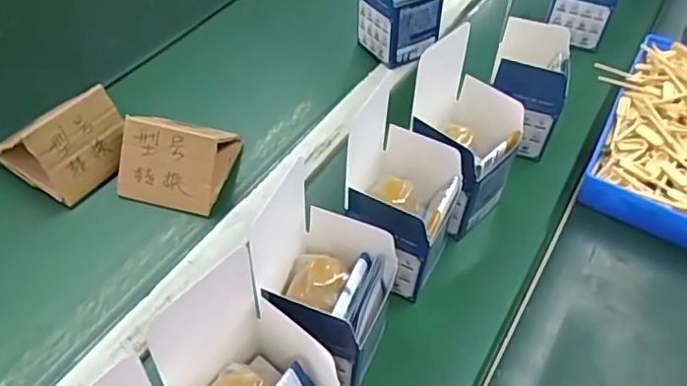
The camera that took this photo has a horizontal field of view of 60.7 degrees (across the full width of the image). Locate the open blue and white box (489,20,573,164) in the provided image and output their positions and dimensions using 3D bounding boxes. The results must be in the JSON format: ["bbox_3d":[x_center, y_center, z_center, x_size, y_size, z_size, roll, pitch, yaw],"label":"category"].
[{"bbox_3d":[0.205,-0.113,0.667,0.075,0.130,0.083,14,48,8],"label":"open blue and white box"}]

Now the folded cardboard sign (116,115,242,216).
[{"bbox_3d":[-0.174,-0.046,0.623,0.104,0.076,0.108,10,48,4],"label":"folded cardboard sign"}]

